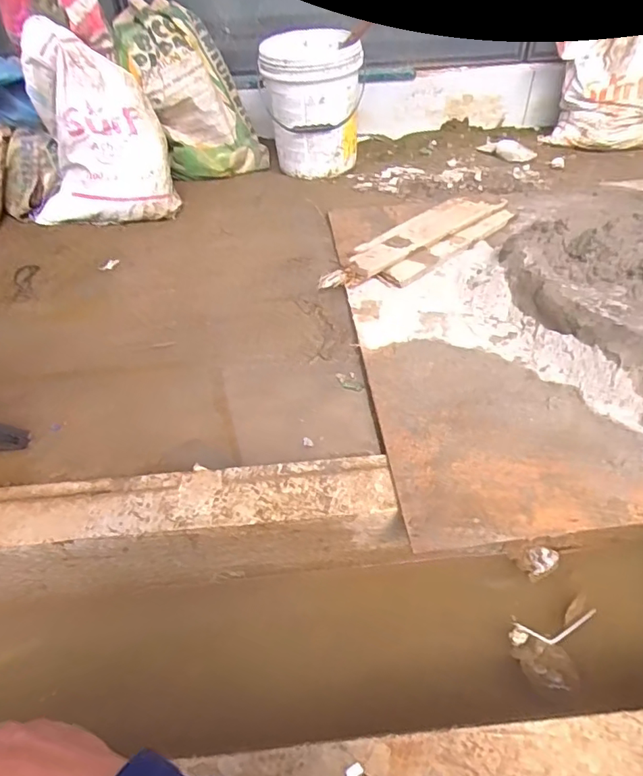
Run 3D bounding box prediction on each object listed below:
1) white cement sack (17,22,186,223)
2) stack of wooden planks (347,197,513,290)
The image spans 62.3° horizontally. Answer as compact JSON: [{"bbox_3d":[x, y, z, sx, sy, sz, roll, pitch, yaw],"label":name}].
[{"bbox_3d":[-0.646,-0.720,1.493,0.376,0.453,0.307,-13,47,-10],"label":"white cement sack"},{"bbox_3d":[0.277,-0.381,1.358,0.460,0.044,0.177,-31,53,-24],"label":"stack of wooden planks"}]

